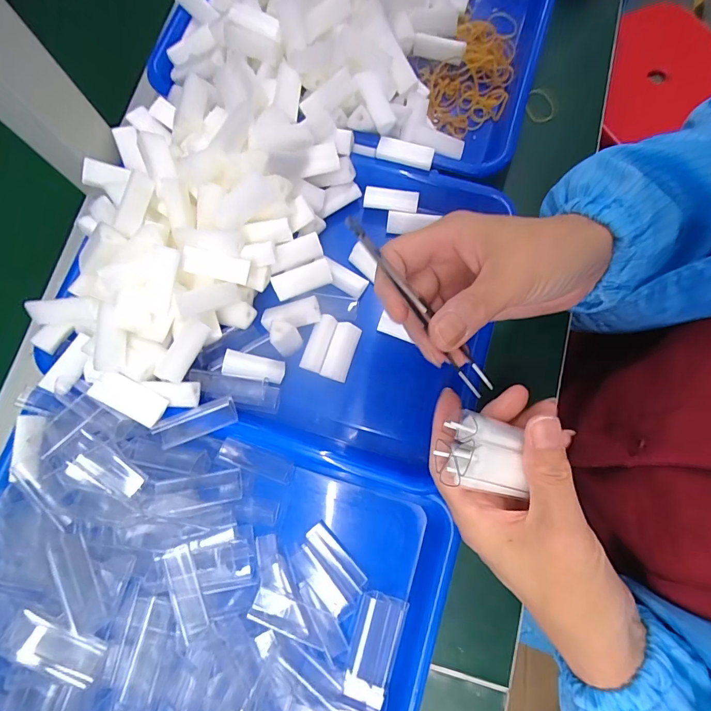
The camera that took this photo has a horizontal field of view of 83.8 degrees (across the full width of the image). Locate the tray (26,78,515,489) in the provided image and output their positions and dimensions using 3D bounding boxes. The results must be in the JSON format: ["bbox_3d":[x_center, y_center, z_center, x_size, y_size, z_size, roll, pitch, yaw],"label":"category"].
[{"bbox_3d":[-0.056,-0.066,0.299,0.318,0.072,0.265,13,78,4],"label":"tray"}]

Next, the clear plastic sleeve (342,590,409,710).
[{"bbox_3d":[0.014,0.203,0.277,0.033,0.008,0.066,15,78,4],"label":"clear plastic sleeve"}]

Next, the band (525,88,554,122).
[{"bbox_3d":[0.174,-0.234,0.372,0.027,0.004,0.043,20,70,-4],"label":"band"}]

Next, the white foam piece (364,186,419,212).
[{"bbox_3d":[0.030,-0.133,0.337,0.045,0.007,0.019,8,93,0],"label":"white foam piece"}]

